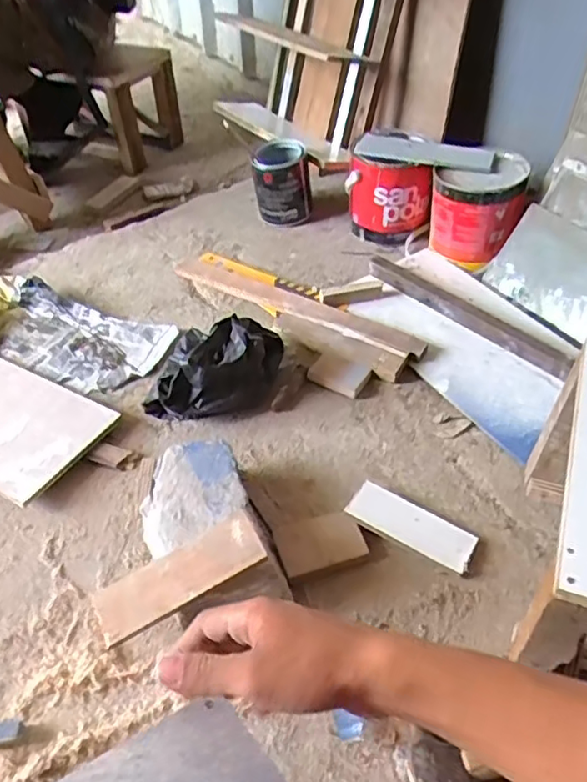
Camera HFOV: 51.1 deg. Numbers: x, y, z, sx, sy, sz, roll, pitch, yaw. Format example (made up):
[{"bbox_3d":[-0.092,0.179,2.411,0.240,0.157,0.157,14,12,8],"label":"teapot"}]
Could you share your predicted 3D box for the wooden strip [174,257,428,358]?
[{"bbox_3d":[-0.007,-0.147,1.023,0.469,0.034,0.064,26,52,24],"label":"wooden strip"}]

